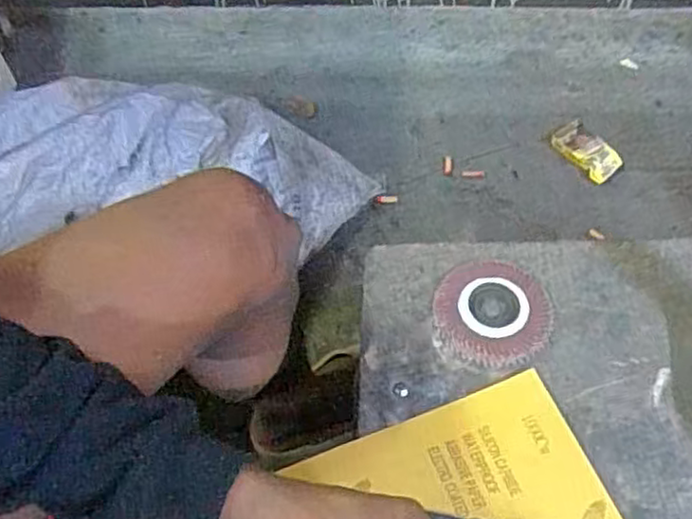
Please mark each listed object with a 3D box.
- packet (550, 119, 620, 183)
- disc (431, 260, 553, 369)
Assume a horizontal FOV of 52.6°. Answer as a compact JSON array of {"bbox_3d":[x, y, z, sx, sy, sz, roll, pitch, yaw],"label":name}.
[{"bbox_3d":[0.385,-0.171,1.123,0.061,0.034,0.118,-30,63,-16],"label":"packet"},{"bbox_3d":[0.107,0.038,0.510,0.081,0.010,0.086,0,59,1],"label":"disc"}]

